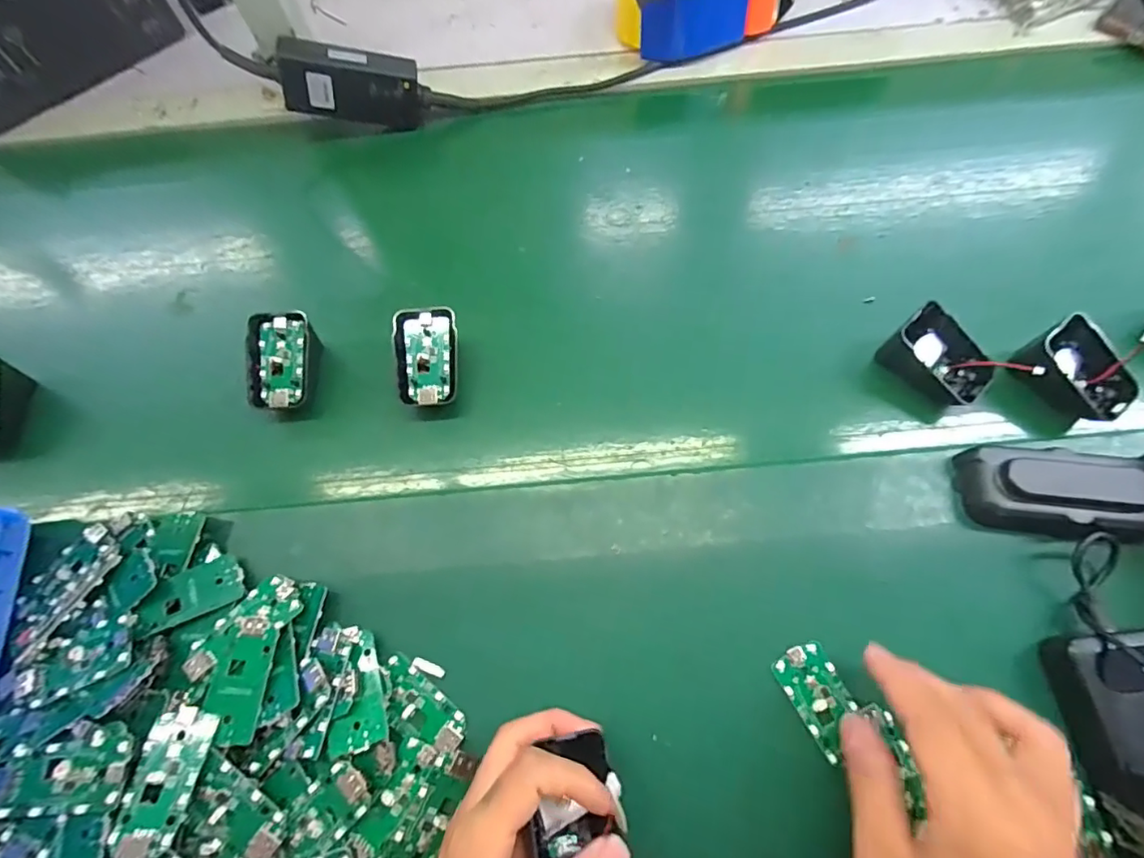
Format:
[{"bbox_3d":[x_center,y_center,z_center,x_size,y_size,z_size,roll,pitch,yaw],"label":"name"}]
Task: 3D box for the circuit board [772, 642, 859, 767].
[{"bbox_3d":[0.141,0.152,0.296,0.032,0.004,0.055,-23,67,-8],"label":"circuit board"}]

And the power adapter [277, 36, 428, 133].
[{"bbox_3d":[-0.195,-0.310,0.475,0.119,0.052,0.031,0,64,-21],"label":"power adapter"}]

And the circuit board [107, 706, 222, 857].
[{"bbox_3d":[-0.203,0.176,0.262,0.030,0.009,0.063,-3,51,1],"label":"circuit board"}]

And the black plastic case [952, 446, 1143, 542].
[{"bbox_3d":[0.302,0.038,0.322,0.107,0.031,0.054,3,66,4],"label":"black plastic case"}]

